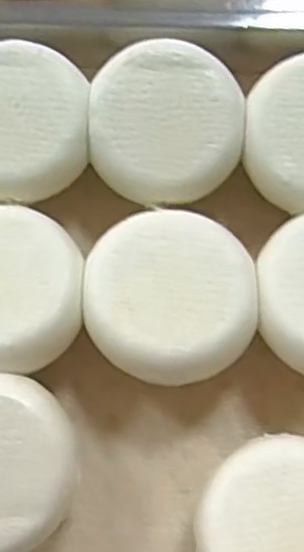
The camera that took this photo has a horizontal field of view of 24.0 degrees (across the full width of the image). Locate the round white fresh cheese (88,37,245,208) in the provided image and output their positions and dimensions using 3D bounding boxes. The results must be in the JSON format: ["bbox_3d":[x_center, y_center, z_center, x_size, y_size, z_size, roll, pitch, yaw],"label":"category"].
[{"bbox_3d":[0.009,-0.098,0.454,0.094,0.029,0.097,0,80,1],"label":"round white fresh cheese"}]

